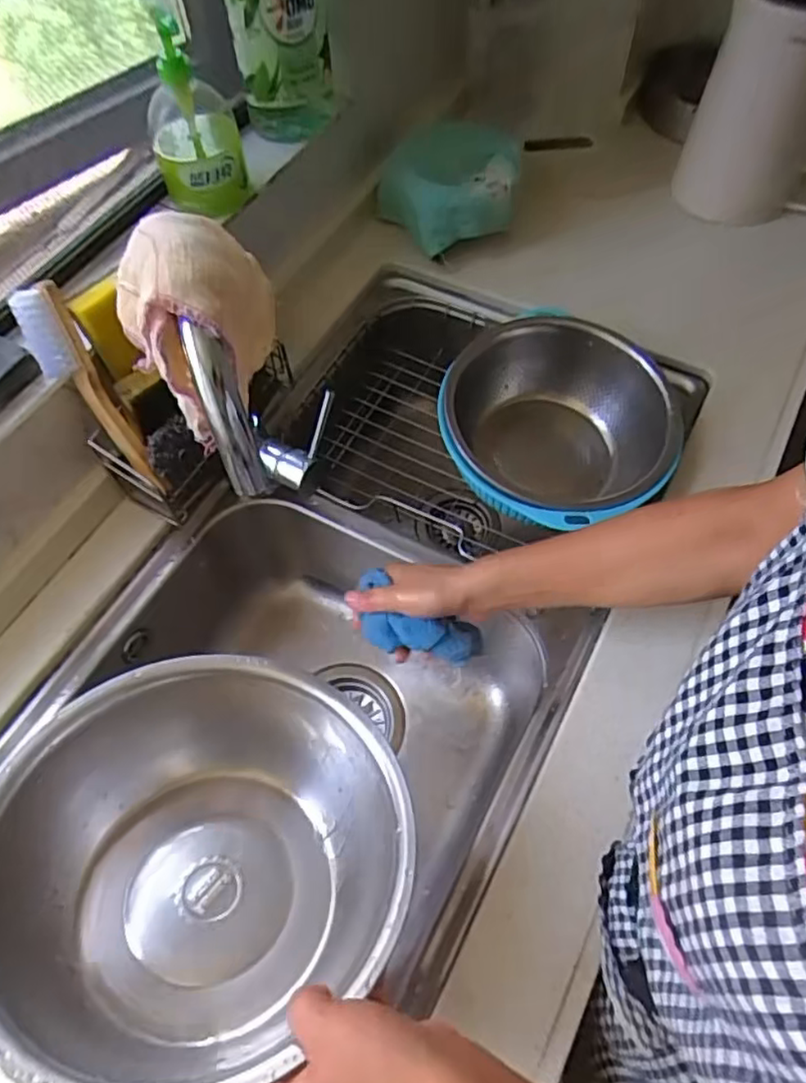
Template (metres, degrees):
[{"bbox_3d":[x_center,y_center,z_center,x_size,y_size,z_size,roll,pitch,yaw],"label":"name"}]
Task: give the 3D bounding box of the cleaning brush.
[{"bbox_3d":[-0.267,-0.126,0.567,0.042,0.188,0.049,-36,36,-17],"label":"cleaning brush"}]

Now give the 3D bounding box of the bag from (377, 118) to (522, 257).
[{"bbox_3d":[0.072,-0.469,0.851,0.182,0.067,0.201,27,65,16],"label":"bag"}]

